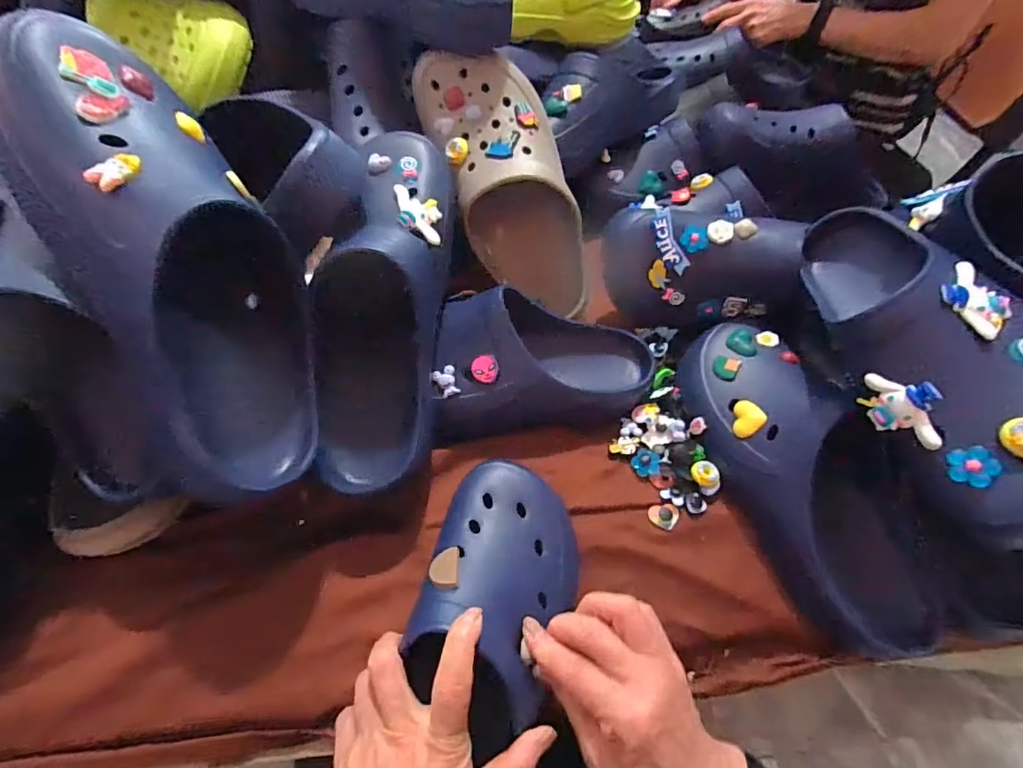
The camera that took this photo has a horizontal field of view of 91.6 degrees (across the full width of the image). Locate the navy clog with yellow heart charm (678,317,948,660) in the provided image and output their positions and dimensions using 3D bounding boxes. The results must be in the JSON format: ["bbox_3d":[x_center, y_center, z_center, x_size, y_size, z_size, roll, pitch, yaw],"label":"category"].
[{"bbox_3d":[0.246,0.070,0.425,0.105,0.099,0.297,-13,60,-13],"label":"navy clog with yellow heart charm"}]

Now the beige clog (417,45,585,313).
[{"bbox_3d":[0.000,-0.194,0.486,0.120,0.087,0.273,-33,107,-23],"label":"beige clog"}]

